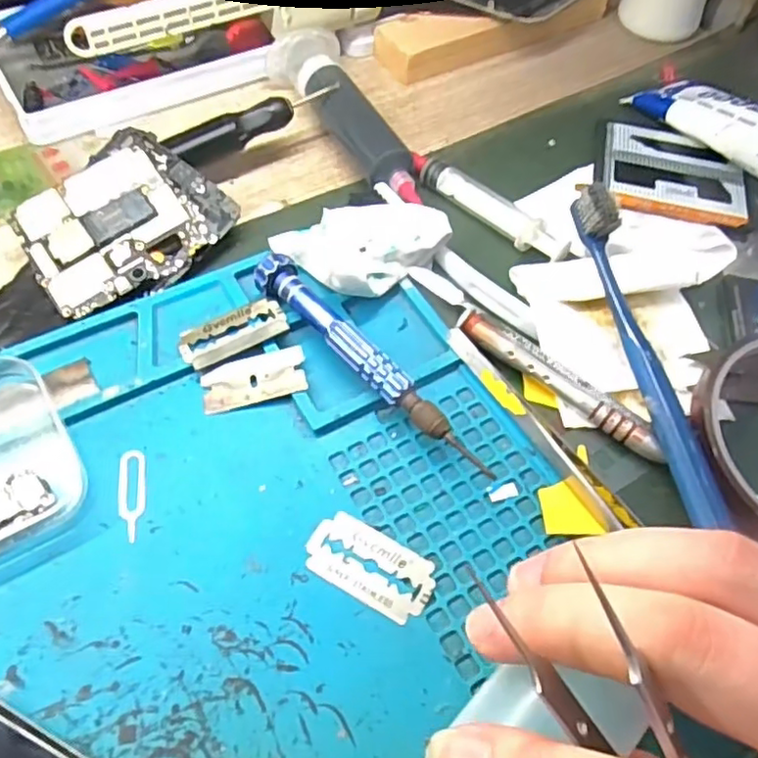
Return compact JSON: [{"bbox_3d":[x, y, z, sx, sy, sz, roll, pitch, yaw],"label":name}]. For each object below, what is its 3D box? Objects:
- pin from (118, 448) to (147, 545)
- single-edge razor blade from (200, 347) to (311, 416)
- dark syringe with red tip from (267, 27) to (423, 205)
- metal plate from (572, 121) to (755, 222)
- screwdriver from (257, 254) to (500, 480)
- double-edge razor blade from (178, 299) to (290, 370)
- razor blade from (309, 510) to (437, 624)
[{"bbox_3d":[-0.085,0.040,0.218,0.009,0.004,0.033,-2,57,-13],"label":"pin"},{"bbox_3d":[-0.047,0.000,0.243,0.039,0.004,0.019,-15,63,-7],"label":"single-edge razor blade"},{"bbox_3d":[-0.019,-0.129,0.318,0.037,0.025,0.123,-18,60,-14],"label":"dark syringe with red tip"},{"bbox_3d":[0.146,-0.106,0.321,0.074,0.007,0.063,12,58,4],"label":"metal plate"},{"bbox_3d":[-0.004,-0.007,0.242,0.015,0.017,0.118,-39,67,-24],"label":"screwdriver"},{"bbox_3d":[-0.058,-0.019,0.251,0.042,0.004,0.021,-24,54,-15],"label":"double-edge razor blade"},{"bbox_3d":[-0.003,0.061,0.209,0.043,0.004,0.023,27,60,13],"label":"razor blade"}]

